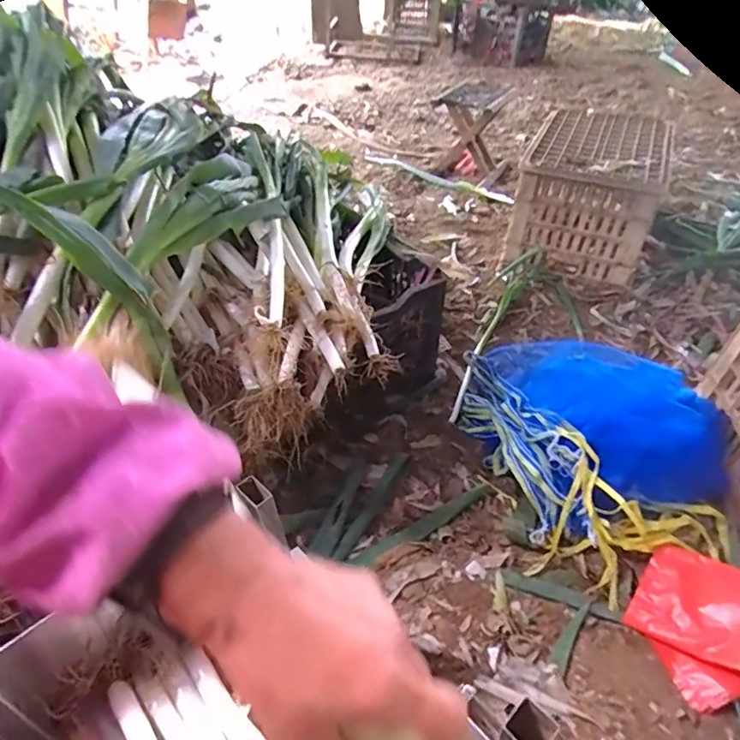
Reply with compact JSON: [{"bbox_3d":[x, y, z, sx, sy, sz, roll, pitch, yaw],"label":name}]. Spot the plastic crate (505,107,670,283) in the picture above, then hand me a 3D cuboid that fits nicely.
[{"bbox_3d":[0.602,-0.502,1.481,0.335,0.259,0.470,18,46,15],"label":"plastic crate"}]

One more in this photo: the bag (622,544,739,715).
[{"bbox_3d":[0.479,0.361,0.728,0.216,0.038,0.185,22,69,47],"label":"bag"}]

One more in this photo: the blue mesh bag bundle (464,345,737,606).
[{"bbox_3d":[0.412,0.094,0.986,0.401,0.120,0.532,-9,45,-10],"label":"blue mesh bag bundle"}]

